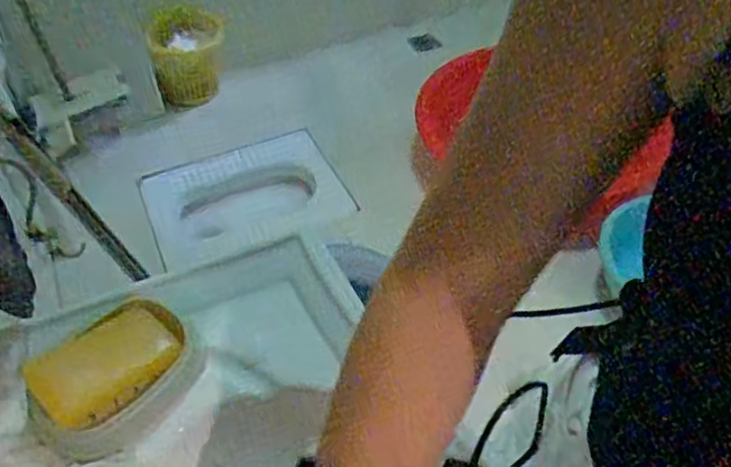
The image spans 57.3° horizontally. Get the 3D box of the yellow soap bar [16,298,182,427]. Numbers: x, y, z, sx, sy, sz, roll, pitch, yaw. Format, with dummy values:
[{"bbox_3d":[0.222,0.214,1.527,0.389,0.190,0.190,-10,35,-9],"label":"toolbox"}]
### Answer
[{"bbox_3d":[-0.199,0.098,0.520,0.065,0.032,0.111,32,57,27],"label":"yellow soap bar"}]

